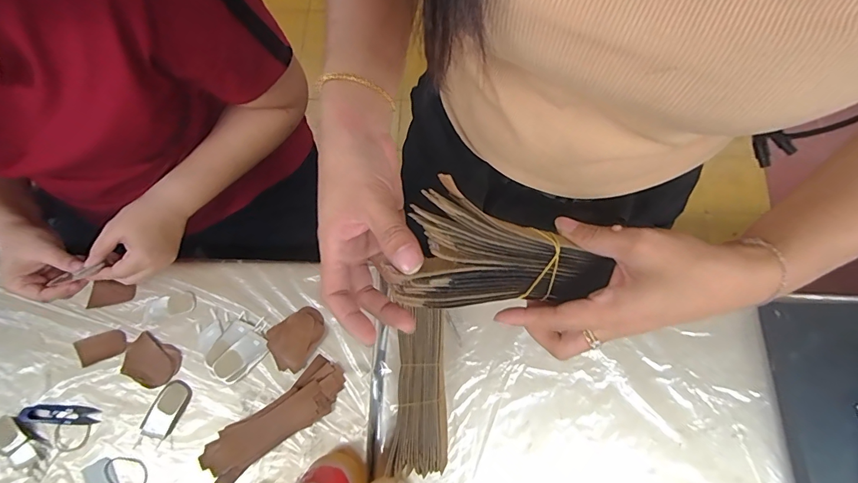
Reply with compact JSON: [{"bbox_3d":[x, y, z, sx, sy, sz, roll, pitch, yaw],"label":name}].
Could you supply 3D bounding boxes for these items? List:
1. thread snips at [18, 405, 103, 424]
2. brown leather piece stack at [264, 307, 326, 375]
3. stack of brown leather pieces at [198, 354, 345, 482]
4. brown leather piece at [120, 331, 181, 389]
[{"bbox_3d":[-0.484,0.225,0.538,0.110,0.005,0.022,2,72,3],"label":"thread snips"},{"bbox_3d":[-0.181,0.125,0.549,0.064,0.015,0.084,27,75,11],"label":"brown leather piece stack"},{"bbox_3d":[-0.194,0.226,0.515,0.194,0.022,0.062,-38,75,-9],"label":"stack of brown leather pieces"},{"bbox_3d":[-0.375,0.161,0.554,0.077,0.006,0.056,23,75,10],"label":"brown leather piece"}]

